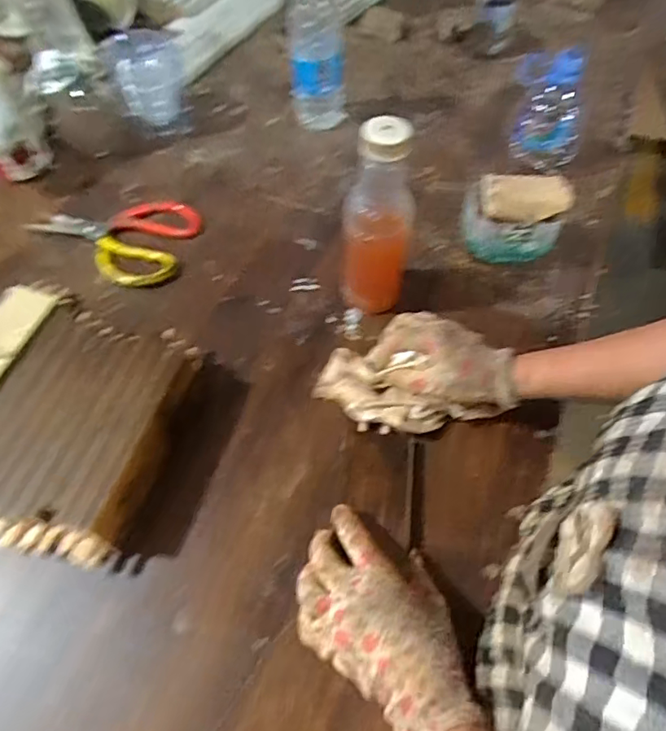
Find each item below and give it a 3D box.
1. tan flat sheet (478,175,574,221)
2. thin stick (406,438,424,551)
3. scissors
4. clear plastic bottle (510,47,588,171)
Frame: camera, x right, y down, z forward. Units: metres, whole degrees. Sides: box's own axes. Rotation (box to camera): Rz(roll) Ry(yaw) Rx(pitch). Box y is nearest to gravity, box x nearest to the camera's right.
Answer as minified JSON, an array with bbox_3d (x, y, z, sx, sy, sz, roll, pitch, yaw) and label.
[{"bbox_3d":[0.214,-0.186,0.586,0.098,0.024,0.049,4,58,2],"label":"tan flat sheet"},{"bbox_3d":[0.074,0.114,0.477,0.015,0.009,0.098,5,56,3],"label":"thin stick"},{"bbox_3d":[-0.271,-0.169,0.656,0.195,0.016,0.139,18,59,11],"label":"scissors"},{"bbox_3d":[0.281,-0.330,0.692,0.103,0.136,0.070,17,59,10],"label":"clear plastic bottle"}]

